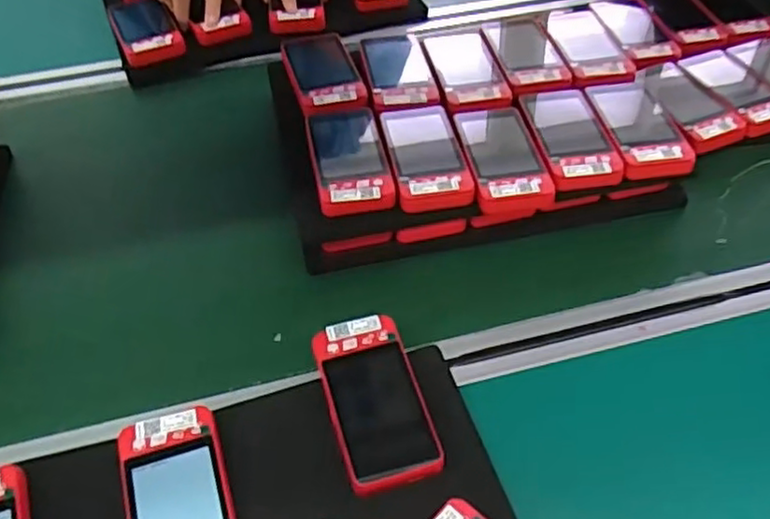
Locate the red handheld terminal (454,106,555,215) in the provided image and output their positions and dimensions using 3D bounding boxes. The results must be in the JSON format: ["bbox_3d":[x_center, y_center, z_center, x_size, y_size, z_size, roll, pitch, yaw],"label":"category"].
[{"bbox_3d":[0.099,-0.090,0.598,0.061,0.018,0.120,-7,51,-5],"label":"red handheld terminal"}]

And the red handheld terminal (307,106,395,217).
[{"bbox_3d":[-0.031,-0.087,0.591,0.061,0.012,0.120,-8,51,-5],"label":"red handheld terminal"}]

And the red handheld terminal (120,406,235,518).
[{"bbox_3d":[-0.129,0.152,0.436,0.062,0.013,0.118,-15,53,-11],"label":"red handheld terminal"}]

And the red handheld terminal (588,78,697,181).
[{"bbox_3d":[0.223,-0.121,0.619,0.065,0.019,0.128,-5,51,-3],"label":"red handheld terminal"}]

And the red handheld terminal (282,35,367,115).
[{"bbox_3d":[-0.059,-0.176,0.664,0.062,0.021,0.117,-13,52,-10],"label":"red handheld terminal"}]

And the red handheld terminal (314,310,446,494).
[{"bbox_3d":[-0.007,0.100,0.486,0.063,0.033,0.118,-14,52,-10],"label":"red handheld terminal"}]

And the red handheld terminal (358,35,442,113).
[{"bbox_3d":[0.012,-0.183,0.658,0.060,0.012,0.110,-7,51,-5],"label":"red handheld terminal"}]

